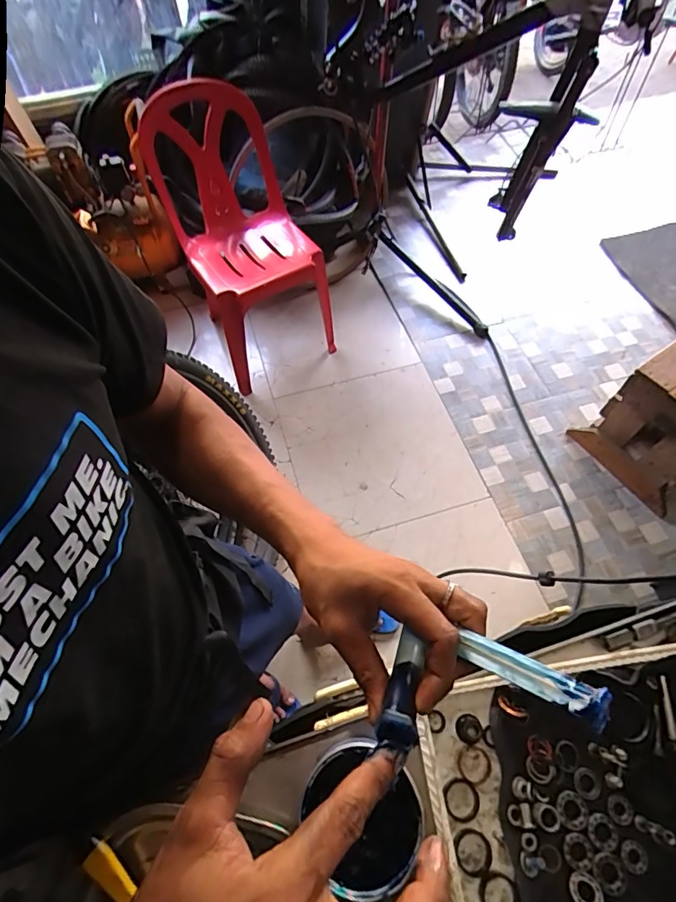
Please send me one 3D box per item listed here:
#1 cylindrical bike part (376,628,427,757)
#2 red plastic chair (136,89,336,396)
[{"bbox_3d":[0.043,0.149,0.296,0.022,0.022,0.074,14,30,11],"label":"cylindrical bike part"},{"bbox_3d":[-0.313,-0.719,1.607,0.433,0.724,0.550,-25,63,-13],"label":"red plastic chair"}]

